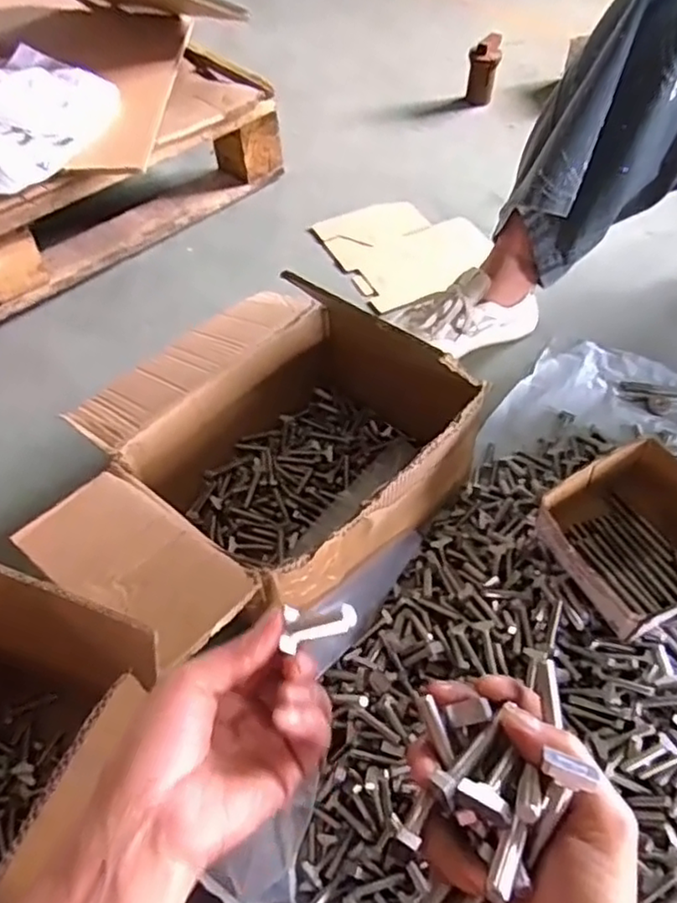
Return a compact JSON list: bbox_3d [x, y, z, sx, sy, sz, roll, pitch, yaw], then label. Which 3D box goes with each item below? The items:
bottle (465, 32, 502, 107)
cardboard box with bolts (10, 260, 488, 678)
[{"bbox_3d":[0.310,-0.820,1.400,0.065,0.118,0.061,9,52,6],"label":"bottle"},{"bbox_3d":[-0.086,0.009,0.753,0.350,0.167,0.497,35,58,23],"label":"cardboard box with bolts"}]

